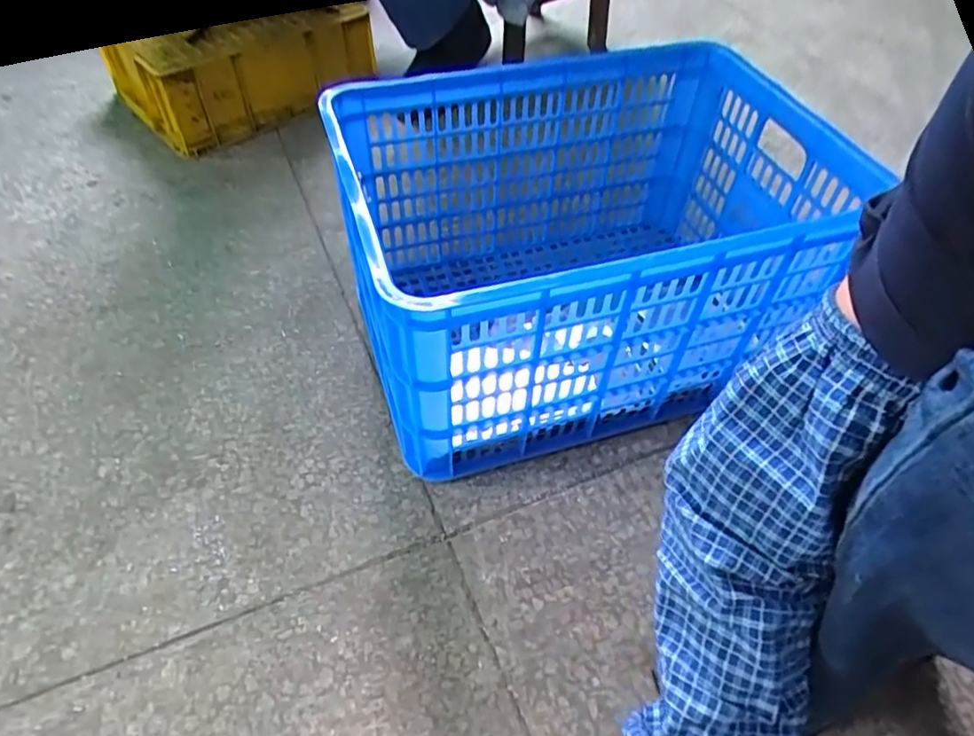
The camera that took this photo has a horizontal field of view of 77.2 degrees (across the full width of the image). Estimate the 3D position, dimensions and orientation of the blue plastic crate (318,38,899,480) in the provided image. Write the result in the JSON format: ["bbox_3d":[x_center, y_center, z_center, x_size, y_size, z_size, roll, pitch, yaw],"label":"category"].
[{"bbox_3d":[0.101,-0.131,0.679,0.475,0.284,0.350,-13,50,-14],"label":"blue plastic crate"}]

